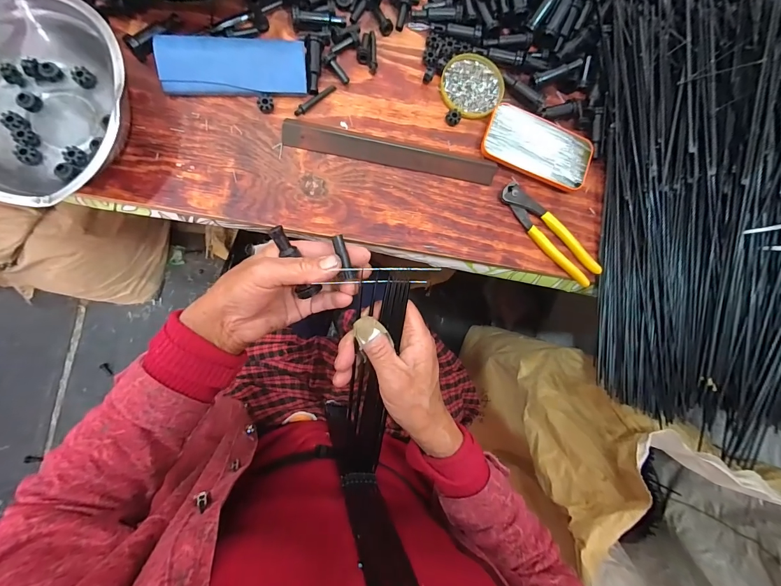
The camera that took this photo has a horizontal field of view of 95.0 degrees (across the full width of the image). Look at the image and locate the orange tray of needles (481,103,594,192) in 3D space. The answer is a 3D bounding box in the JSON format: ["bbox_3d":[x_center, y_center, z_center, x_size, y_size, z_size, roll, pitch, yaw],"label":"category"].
[{"bbox_3d":[0.195,-0.191,0.469,0.146,0.012,0.076,19,82,-7],"label":"orange tray of needles"}]

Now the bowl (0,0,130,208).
[{"bbox_3d":[-0.355,-0.193,0.362,0.191,0.064,0.206,25,81,-6],"label":"bowl"}]

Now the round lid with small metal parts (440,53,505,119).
[{"bbox_3d":[0.108,-0.273,0.475,0.081,0.013,0.084,1,84,-9],"label":"round lid with small metal parts"}]

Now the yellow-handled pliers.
[{"bbox_3d":[0.209,-0.077,0.468,0.040,0.019,0.165,-44,92,-11],"label":"yellow-handled pliers"}]

